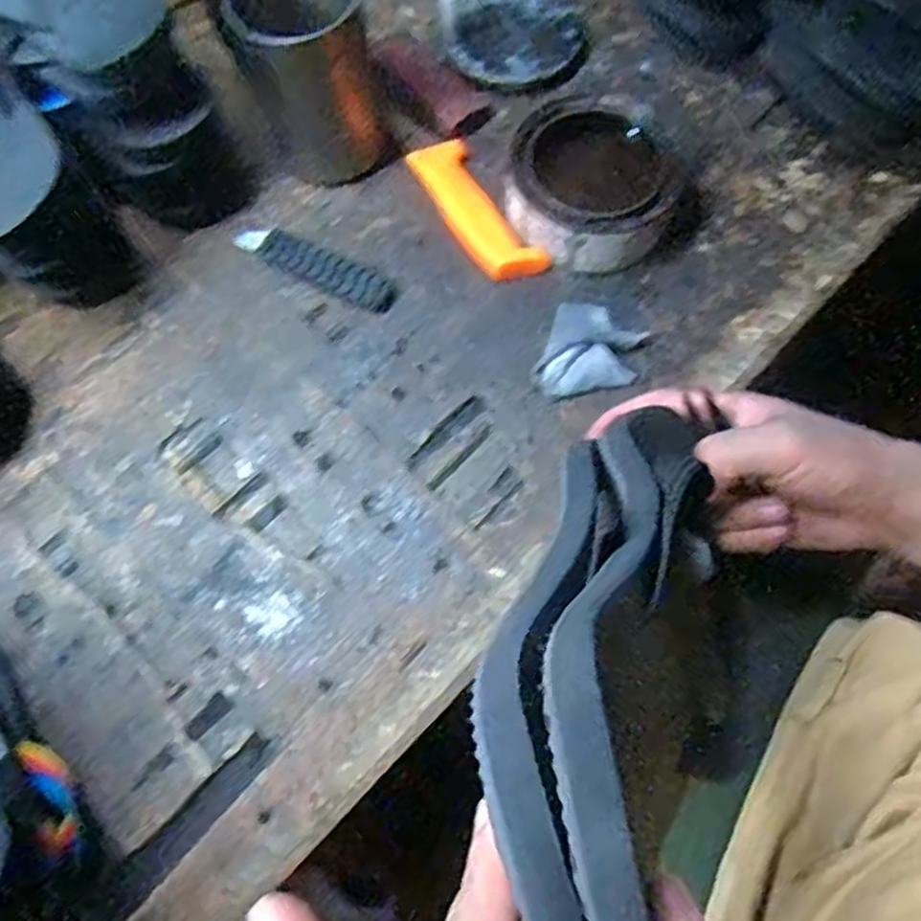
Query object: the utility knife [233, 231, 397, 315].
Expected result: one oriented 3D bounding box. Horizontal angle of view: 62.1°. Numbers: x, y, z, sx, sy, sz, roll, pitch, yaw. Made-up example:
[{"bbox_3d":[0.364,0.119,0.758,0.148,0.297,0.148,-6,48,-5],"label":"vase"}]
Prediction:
[{"bbox_3d":[-0.092,-0.125,0.484,0.111,0.009,0.026,27,71,11],"label":"utility knife"}]

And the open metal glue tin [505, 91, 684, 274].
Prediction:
[{"bbox_3d":[0.082,-0.175,0.481,0.101,0.047,0.099,0,68,1],"label":"open metal glue tin"}]

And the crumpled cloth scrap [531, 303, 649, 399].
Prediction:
[{"bbox_3d":[0.079,-0.066,0.458,0.055,0.020,0.064,20,70,9],"label":"crumpled cloth scrap"}]

